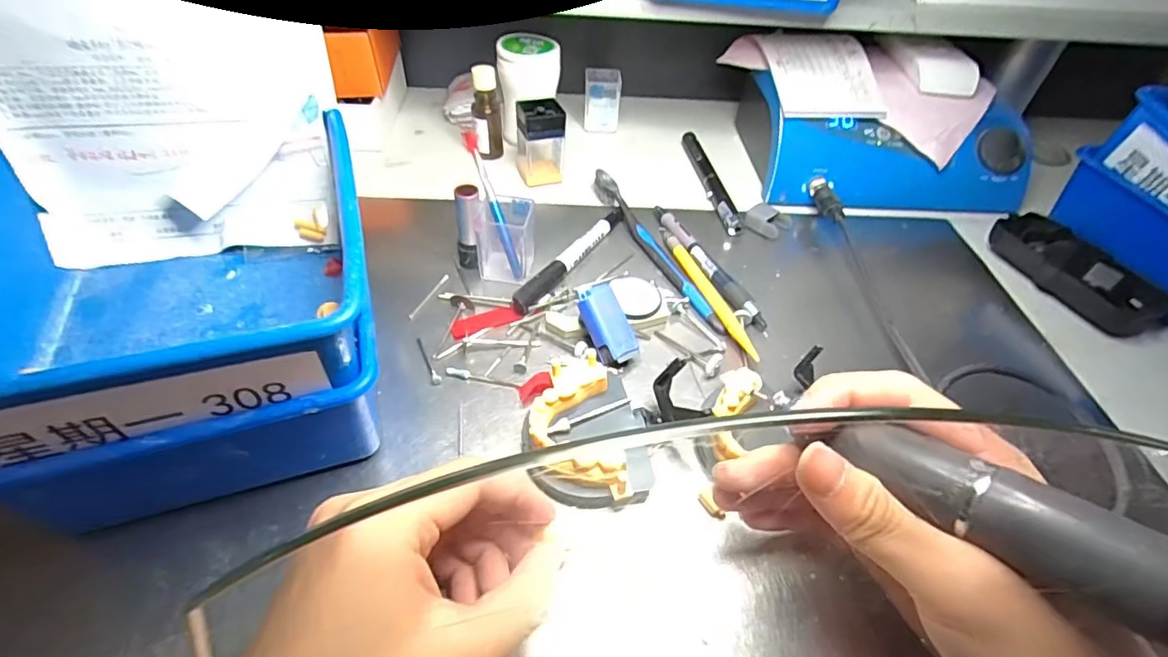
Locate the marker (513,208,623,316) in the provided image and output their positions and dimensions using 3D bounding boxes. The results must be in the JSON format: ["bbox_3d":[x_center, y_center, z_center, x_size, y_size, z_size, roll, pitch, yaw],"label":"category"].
[{"bbox_3d":[-0.006,-0.051,0.390,0.013,0.010,0.132,27,50,20],"label":"marker"}]

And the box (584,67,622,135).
[{"bbox_3d":[0.018,-0.222,0.534,0.034,0.051,0.037,2,46,-3],"label":"box"}]

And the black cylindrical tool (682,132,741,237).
[{"bbox_3d":[0.109,-0.133,0.479,0.016,0.011,0.152,-2,46,-7],"label":"black cylindrical tool"}]

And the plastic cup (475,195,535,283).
[{"bbox_3d":[-0.053,-0.062,0.370,0.036,0.047,0.037,4,46,-1],"label":"plastic cup"}]

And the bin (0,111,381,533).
[{"bbox_3d":[-0.183,-0.005,0.261,0.162,0.109,0.167,-12,48,-16],"label":"bin"}]

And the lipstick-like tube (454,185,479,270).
[{"bbox_3d":[-0.077,-0.066,0.365,0.016,0.058,0.016,-6,47,-11],"label":"lipstick-like tube"}]

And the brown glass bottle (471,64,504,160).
[{"bbox_3d":[-0.083,-0.183,0.467,0.024,0.074,0.022,-2,46,-7],"label":"brown glass bottle"}]

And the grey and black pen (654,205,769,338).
[{"bbox_3d":[0.087,-0.049,0.392,0.012,0.006,0.142,-15,49,-19],"label":"grey and black pen"}]

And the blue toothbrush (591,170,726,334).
[{"bbox_3d":[0.051,-0.063,0.400,0.014,0.016,0.182,-17,50,-20],"label":"blue toothbrush"}]

